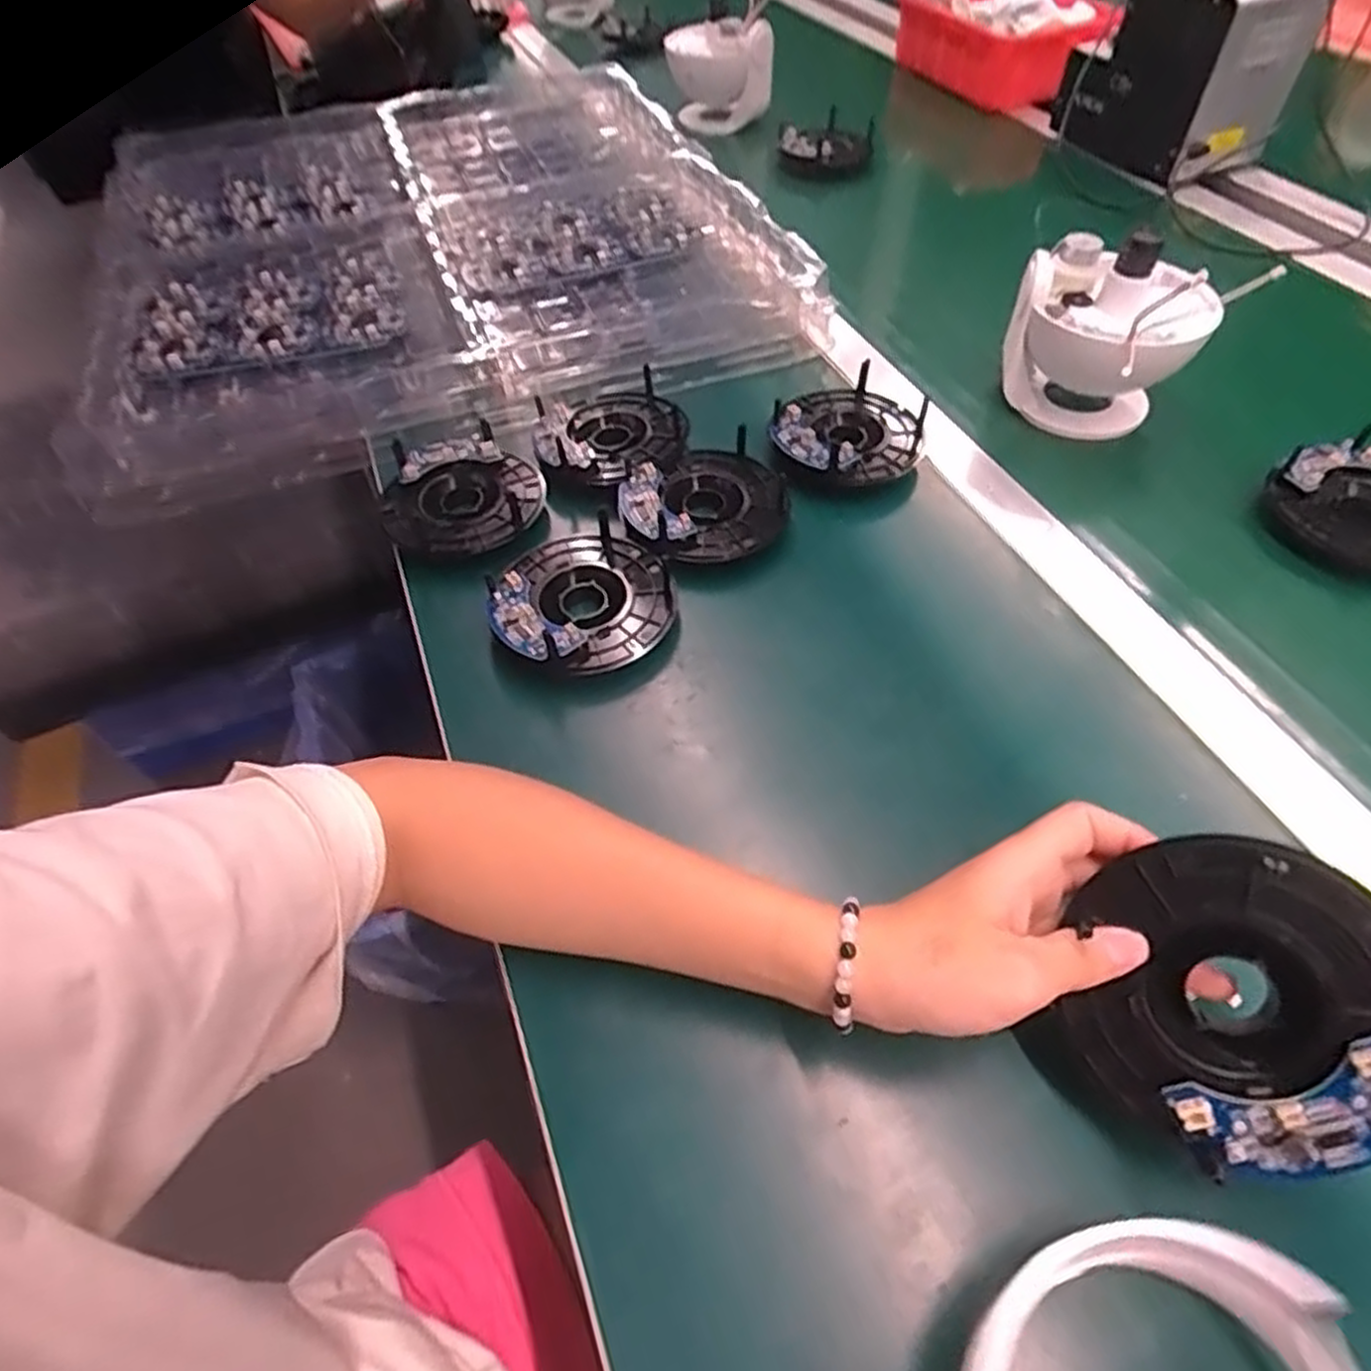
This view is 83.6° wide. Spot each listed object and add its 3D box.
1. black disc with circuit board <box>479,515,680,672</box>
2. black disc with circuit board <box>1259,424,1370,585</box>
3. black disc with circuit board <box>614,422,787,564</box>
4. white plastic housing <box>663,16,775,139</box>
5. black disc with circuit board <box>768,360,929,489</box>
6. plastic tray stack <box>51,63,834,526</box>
[{"bbox_3d":[-0.057,-0.051,0.428,0.095,0.033,0.098,-1,53,2],"label":"black disc with circuit board"},{"bbox_3d":[0.405,-0.105,0.457,0.090,0.034,0.097,-1,53,2],"label":"black disc with circuit board"},{"bbox_3d":[0.010,-0.114,0.469,0.094,0.028,0.094,-1,53,2],"label":"black disc with circuit board"},{"bbox_3d":[0.031,-0.724,0.919,0.086,0.104,0.159,-24,43,-12],"label":"white plastic housing"},{"bbox_3d":[0.109,-0.168,0.515,0.104,0.036,0.102,-10,54,-2],"label":"black disc with circuit board"},{"bbox_3d":[-0.235,-0.421,0.696,0.526,0.071,0.573,-19,55,-11],"label":"plastic tray stack"}]

